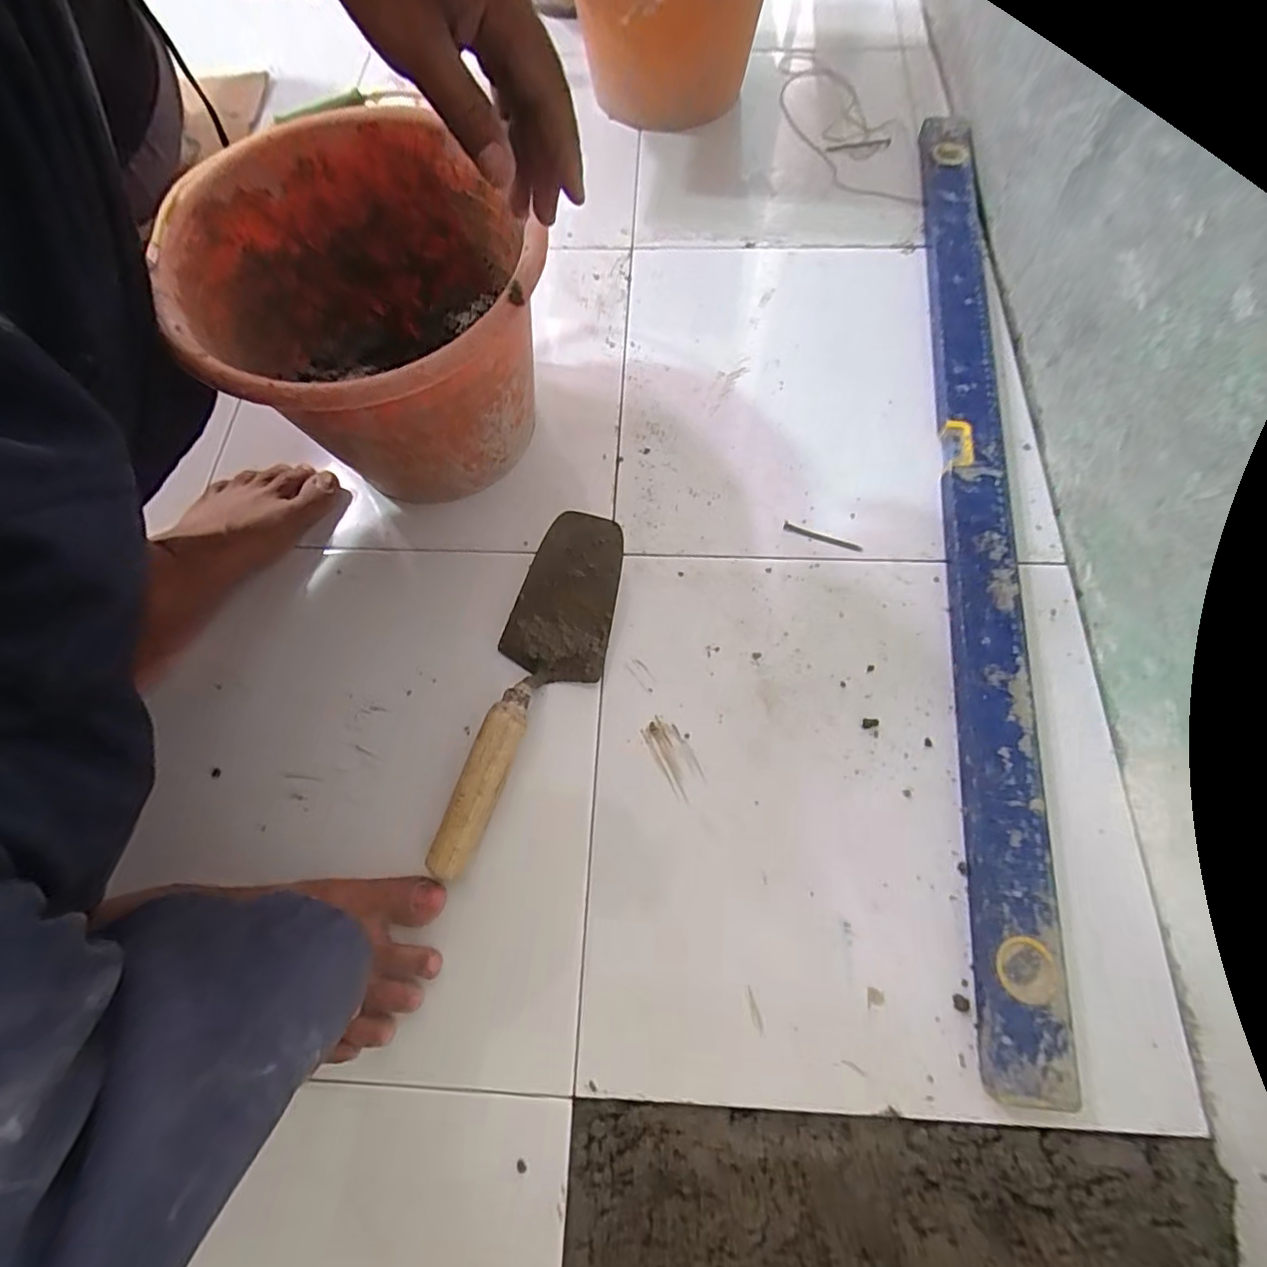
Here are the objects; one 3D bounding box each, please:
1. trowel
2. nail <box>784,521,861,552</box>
[{"bbox_3d":[-0.077,0.044,0.446,0.083,0.061,0.281,13,70,7],"label":"trowel"},{"bbox_3d":[0.171,-0.086,0.514,0.071,0.004,0.008,21,71,10],"label":"nail"}]

